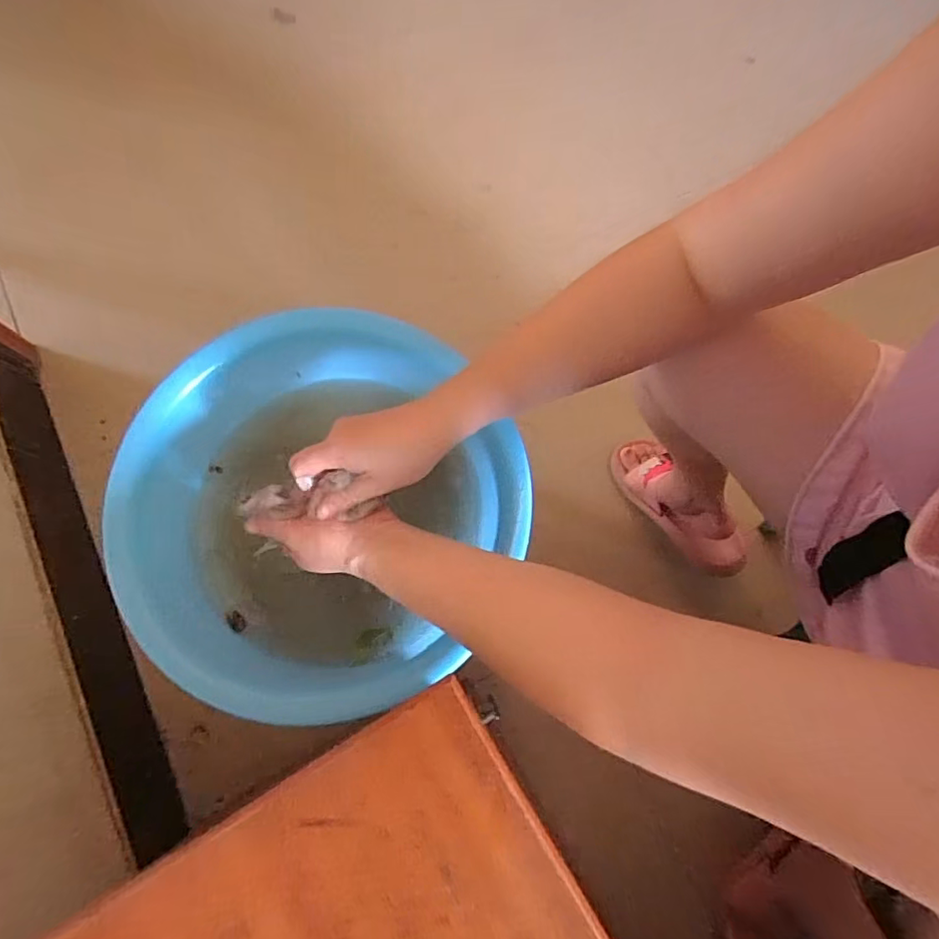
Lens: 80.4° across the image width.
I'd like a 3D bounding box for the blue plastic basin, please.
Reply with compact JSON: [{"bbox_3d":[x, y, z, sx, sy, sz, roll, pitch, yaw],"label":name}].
[{"bbox_3d":[-0.138,0.030,0.524,0.334,0.101,0.349,0,75,-1],"label":"blue plastic basin"}]

